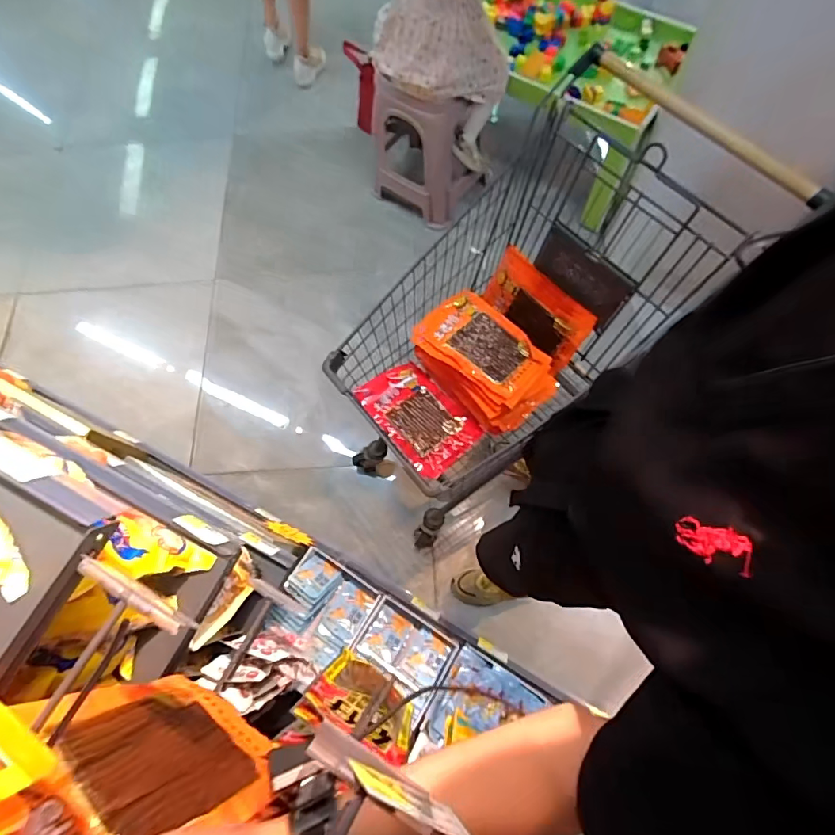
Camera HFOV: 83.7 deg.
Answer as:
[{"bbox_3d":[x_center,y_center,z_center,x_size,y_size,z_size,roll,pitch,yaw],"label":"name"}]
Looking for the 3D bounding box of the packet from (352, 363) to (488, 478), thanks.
[{"bbox_3d":[0.002,-0.006,1.116,0.177,0.044,0.274,-39,72,-11],"label":"packet"}]

